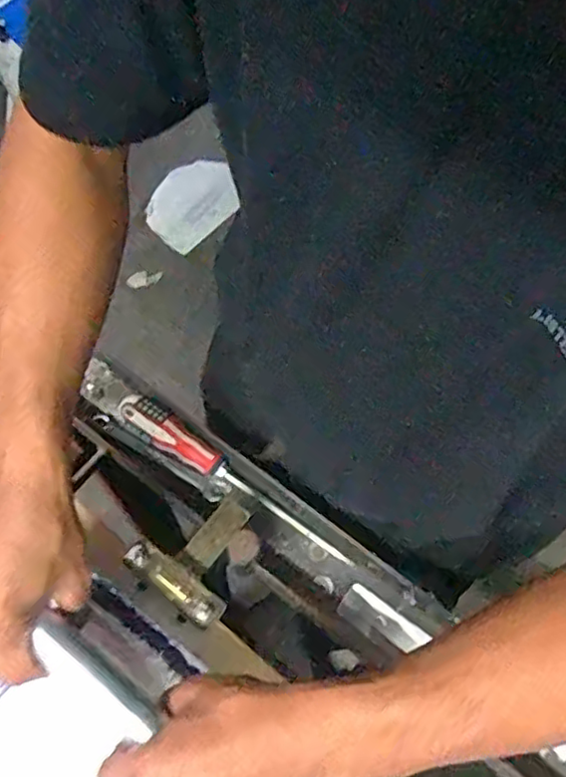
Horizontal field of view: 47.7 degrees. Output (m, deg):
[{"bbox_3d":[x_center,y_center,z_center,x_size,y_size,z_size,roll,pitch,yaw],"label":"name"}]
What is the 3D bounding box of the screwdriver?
[{"bbox_3d":[-0.046,0.076,0.542,0.234,0.023,0.028,34,68,15],"label":"screwdriver"}]

